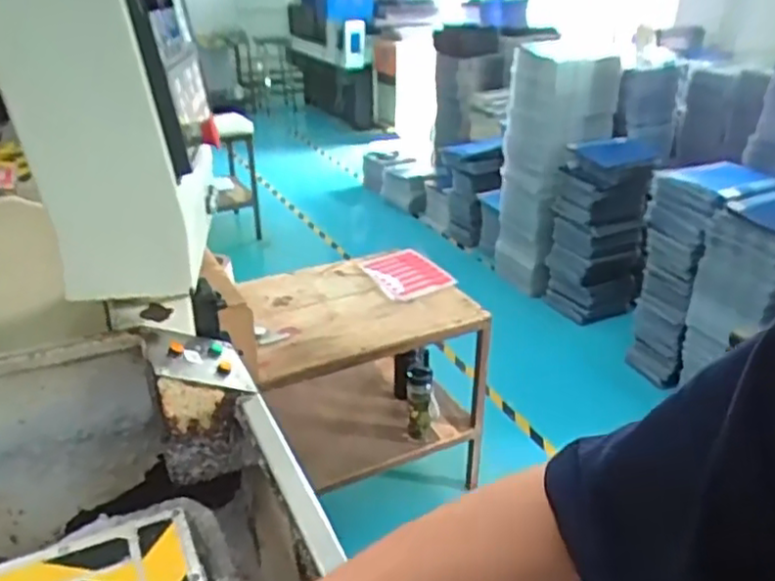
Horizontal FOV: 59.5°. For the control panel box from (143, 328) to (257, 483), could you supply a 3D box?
[{"bbox_3d":[-0.242,0.137,0.892,0.117,0.147,0.148,-10,29,-22],"label":"control panel box"}]

